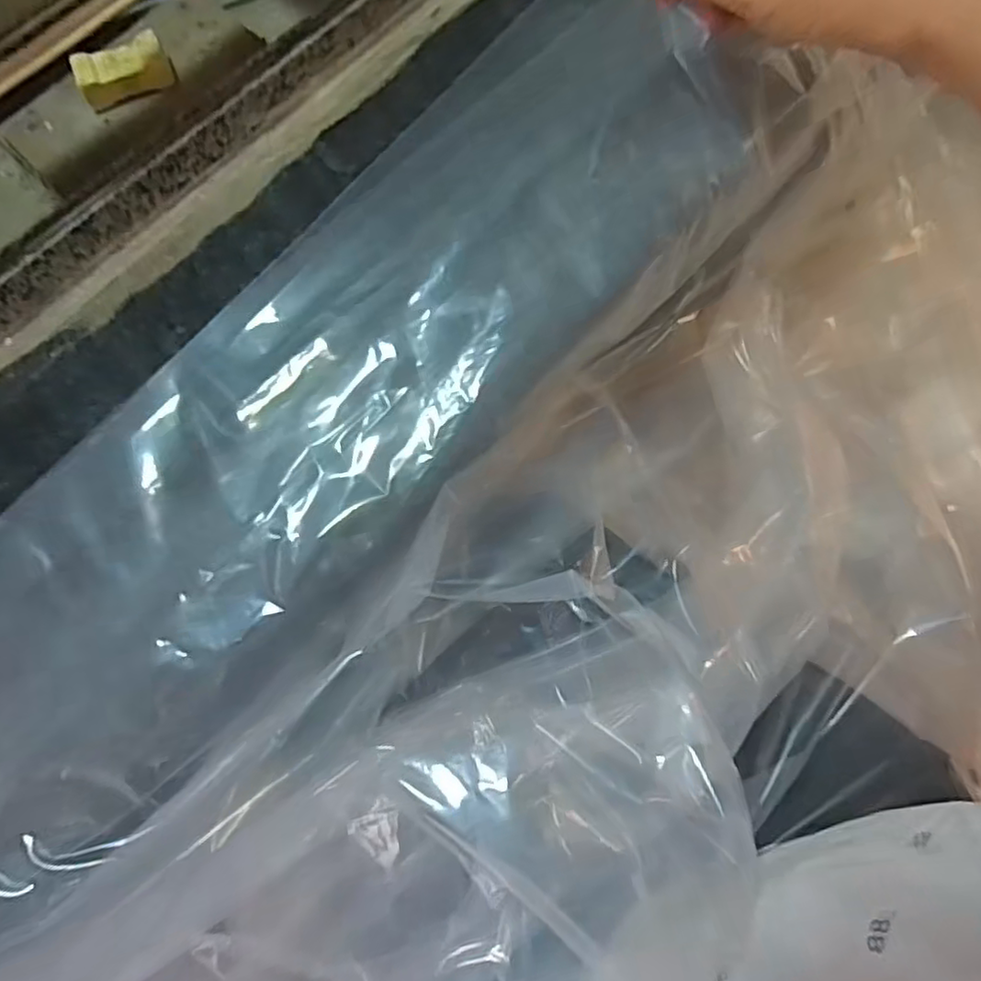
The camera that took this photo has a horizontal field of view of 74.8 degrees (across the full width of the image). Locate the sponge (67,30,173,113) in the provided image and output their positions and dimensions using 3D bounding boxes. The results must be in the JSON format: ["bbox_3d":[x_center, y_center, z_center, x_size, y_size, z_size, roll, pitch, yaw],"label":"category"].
[{"bbox_3d":[-0.203,-0.233,0.356,0.049,0.019,0.019,-29,76,-6],"label":"sponge"}]

